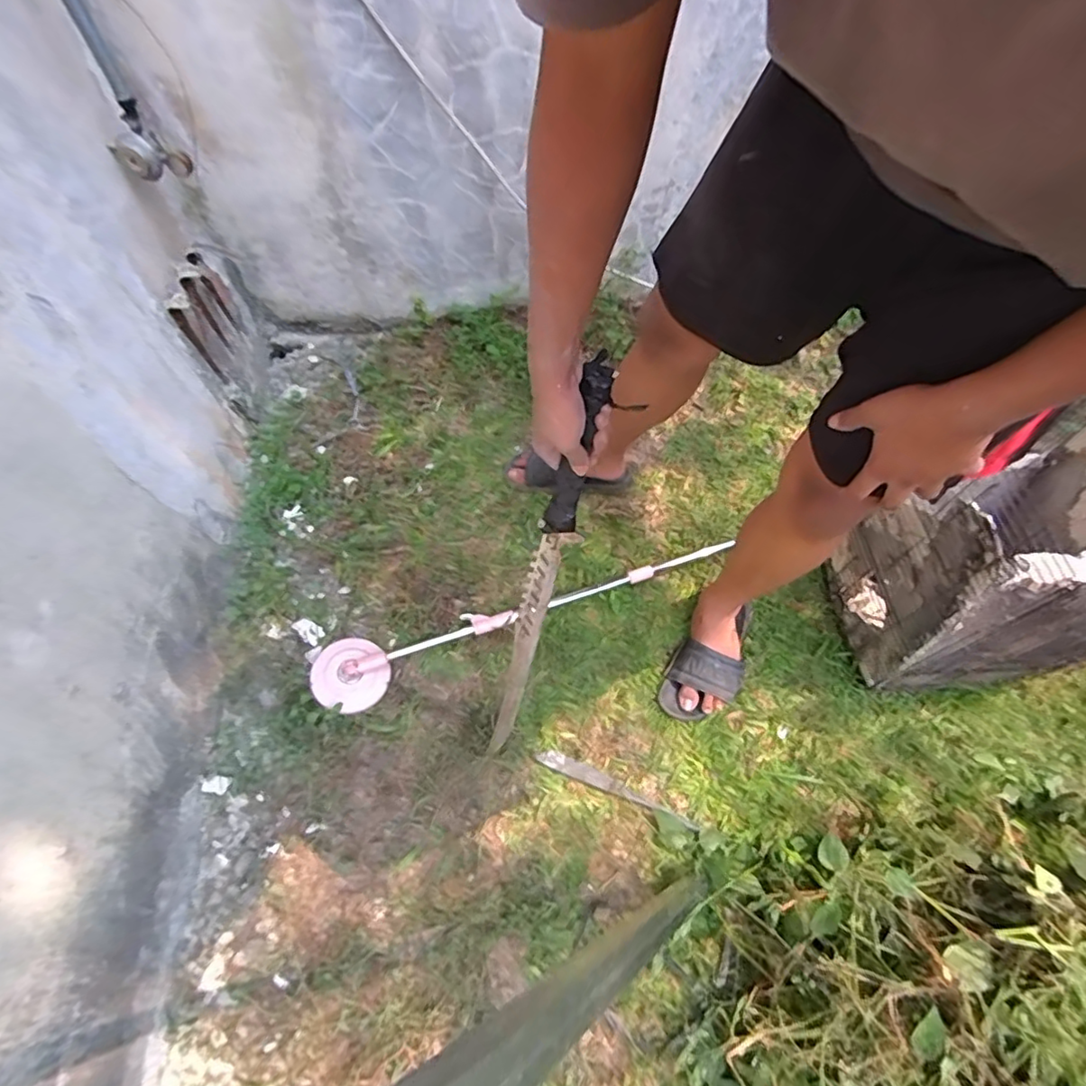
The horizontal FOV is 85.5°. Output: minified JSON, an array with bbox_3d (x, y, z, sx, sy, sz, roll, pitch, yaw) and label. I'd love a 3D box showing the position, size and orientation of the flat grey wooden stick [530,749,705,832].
[{"bbox_3d":[0.123,0.411,0.991,0.279,0.007,0.029,19,64,13],"label":"flat grey wooden stick"}]

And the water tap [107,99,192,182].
[{"bbox_3d":[-0.611,-0.612,0.899,0.097,0.087,0.090,-29,64,-13],"label":"water tap"}]

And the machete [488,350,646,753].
[{"bbox_3d":[0.002,0.070,0.740,0.055,0.614,0.023,31,39,21],"label":"machete"}]

